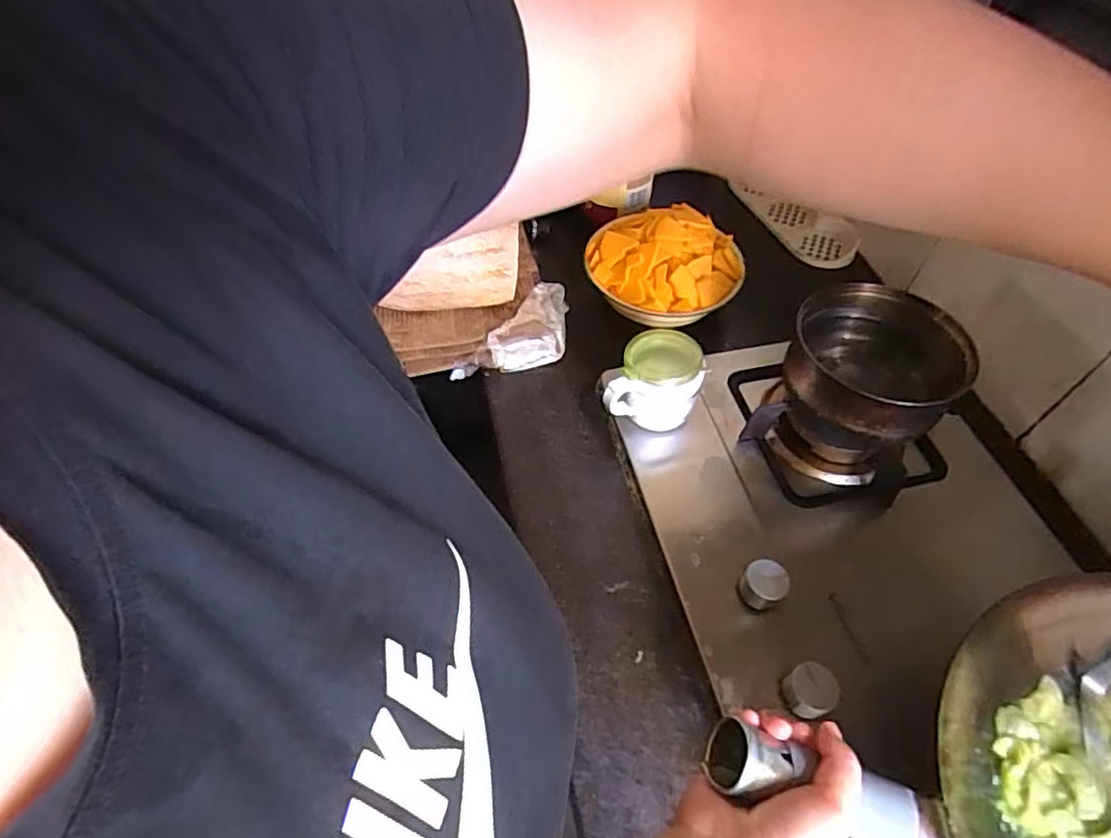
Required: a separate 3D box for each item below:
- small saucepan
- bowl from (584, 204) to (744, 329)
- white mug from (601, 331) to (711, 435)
[{"bbox_3d":[0.329,-0.056,0.654,0.158,0.101,0.161,1,53,-1],"label":"small saucepan"},{"bbox_3d":[0.144,-0.202,0.830,0.189,0.103,0.172,1,53,-1],"label":"bowl"},{"bbox_3d":[0.116,-0.033,0.710,0.088,0.095,0.103,21,55,14],"label":"white mug"}]

